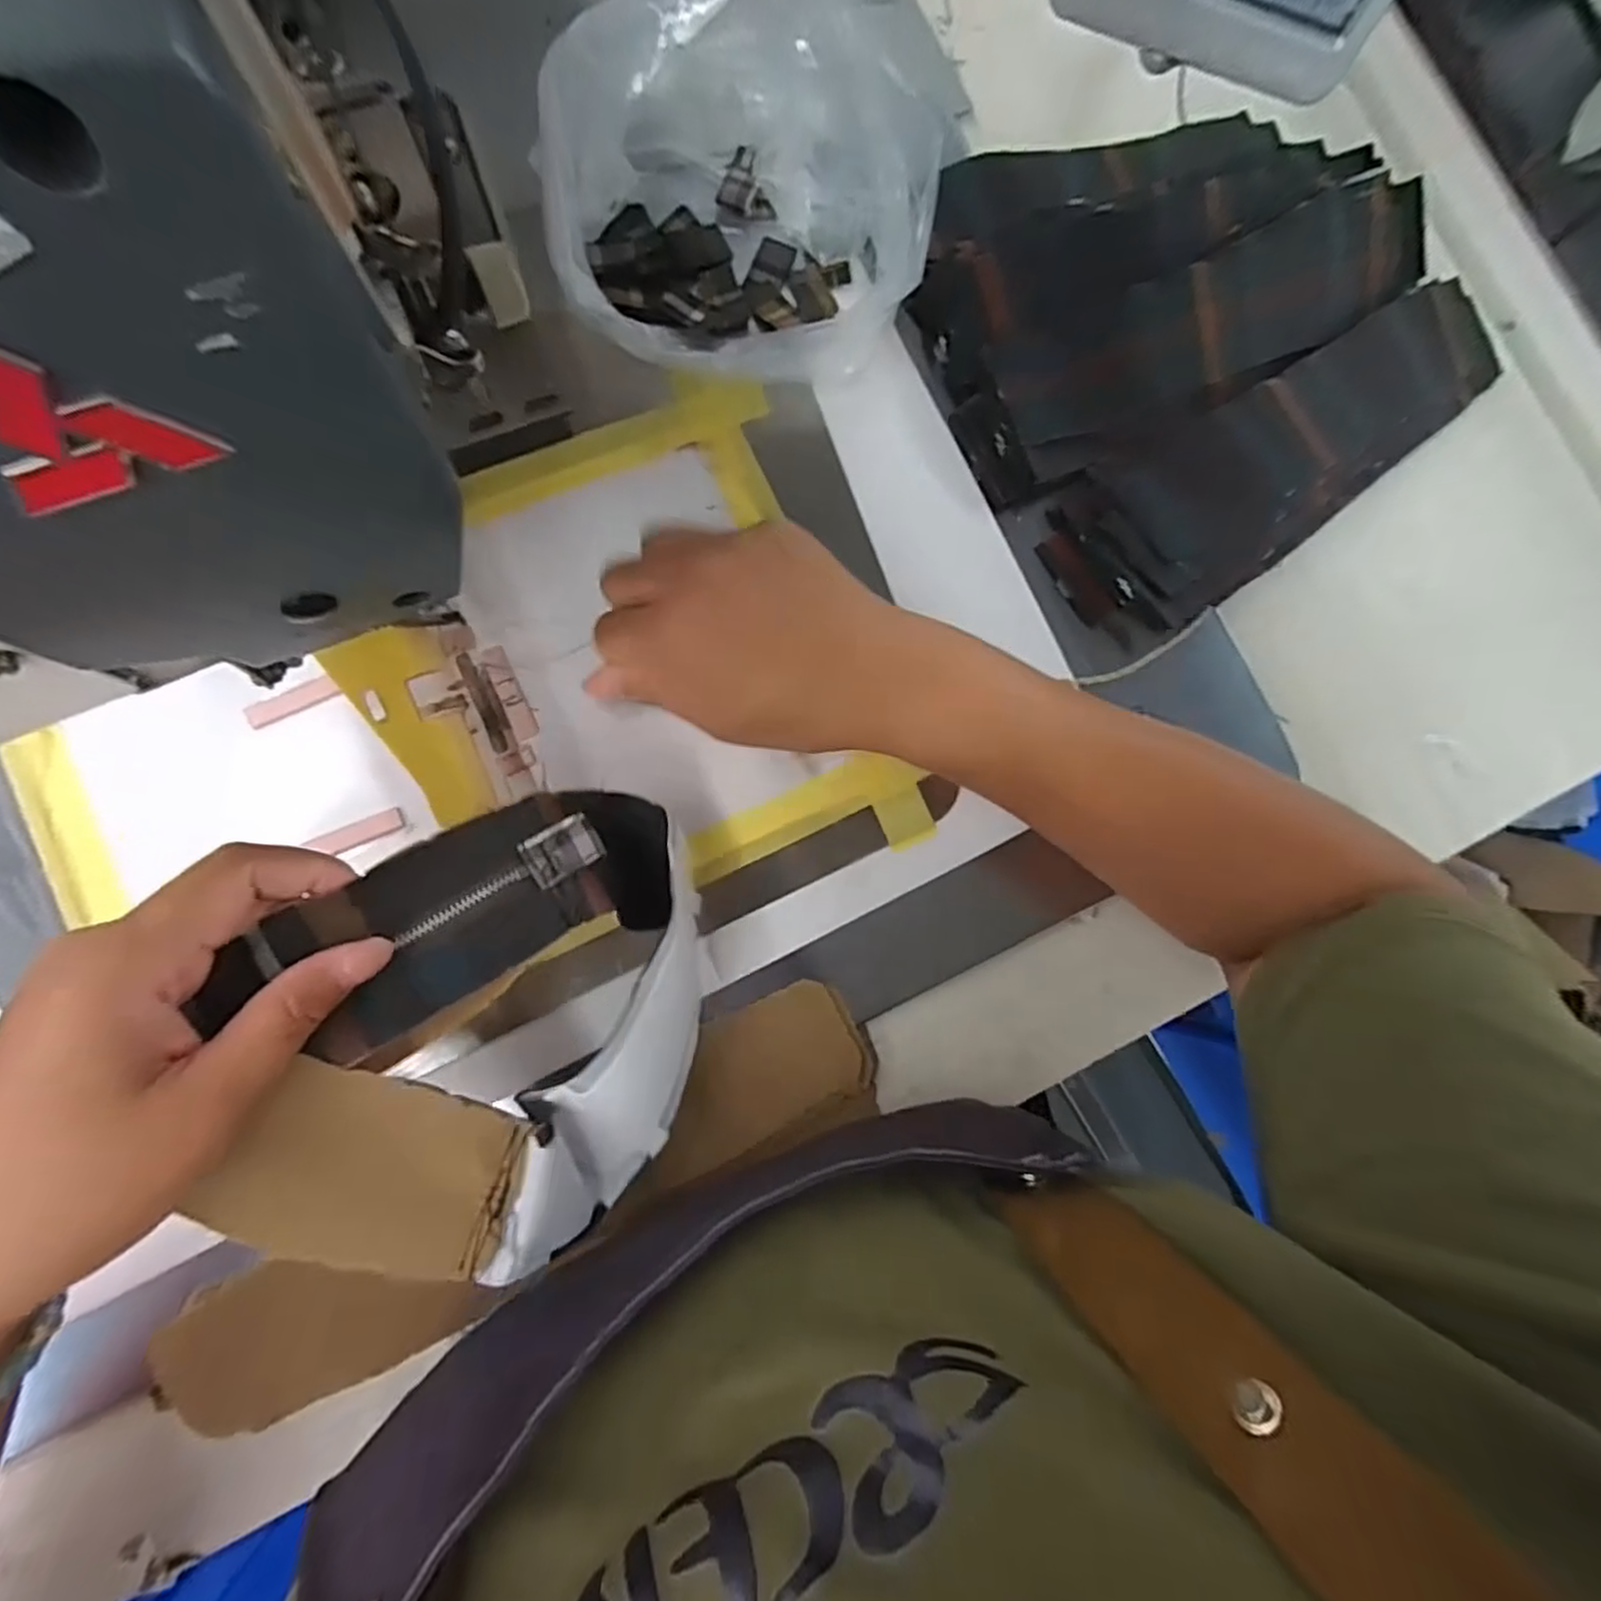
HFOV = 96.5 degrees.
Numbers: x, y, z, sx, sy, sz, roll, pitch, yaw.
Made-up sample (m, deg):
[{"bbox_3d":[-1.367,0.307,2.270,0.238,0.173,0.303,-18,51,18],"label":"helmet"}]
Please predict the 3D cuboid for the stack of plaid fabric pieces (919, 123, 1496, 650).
[{"bbox_3d":[0.219,-0.272,0.391,0.314,0.036,0.262,-37,87,-10],"label":"stack of plaid fabric pieces"}]

